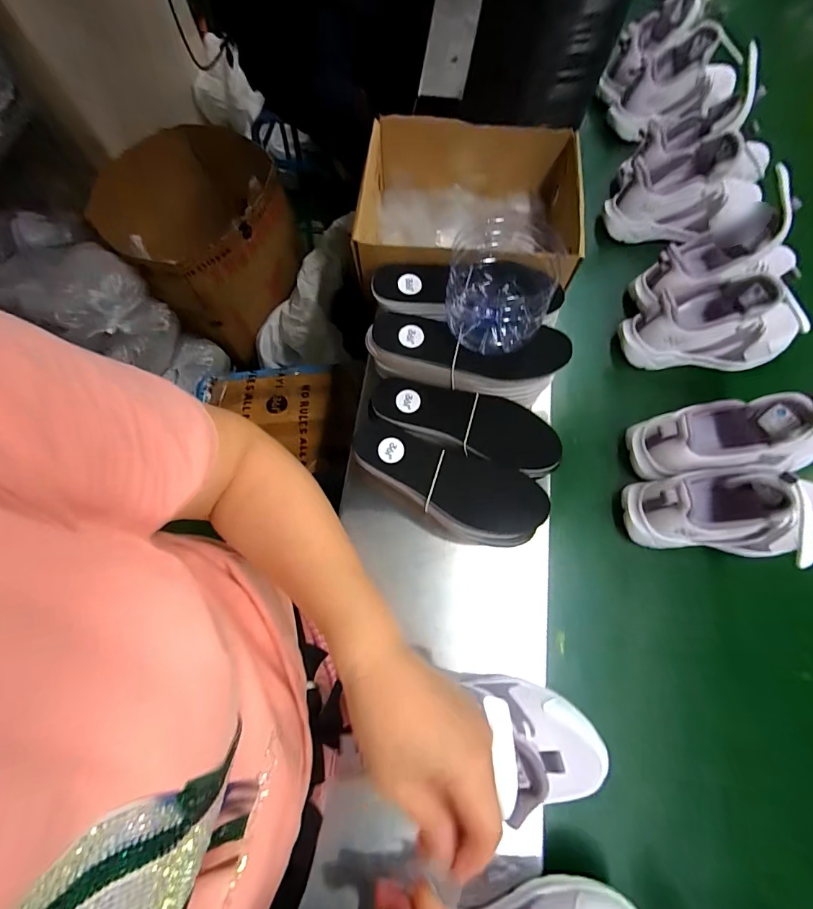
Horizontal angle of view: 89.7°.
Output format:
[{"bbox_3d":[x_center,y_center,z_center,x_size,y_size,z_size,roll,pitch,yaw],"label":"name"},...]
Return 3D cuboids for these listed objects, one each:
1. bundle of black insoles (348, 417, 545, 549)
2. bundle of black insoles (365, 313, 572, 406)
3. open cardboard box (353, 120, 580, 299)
[{"bbox_3d":[0.039,0.036,0.444,0.207,0.058,0.082,20,71,9],"label":"bundle of black insoles"},{"bbox_3d":[0.064,-0.109,0.456,0.213,0.052,0.064,9,70,5],"label":"bundle of black insoles"},{"bbox_3d":[0.079,-0.311,0.537,0.265,0.100,0.244,8,69,5],"label":"open cardboard box"}]

